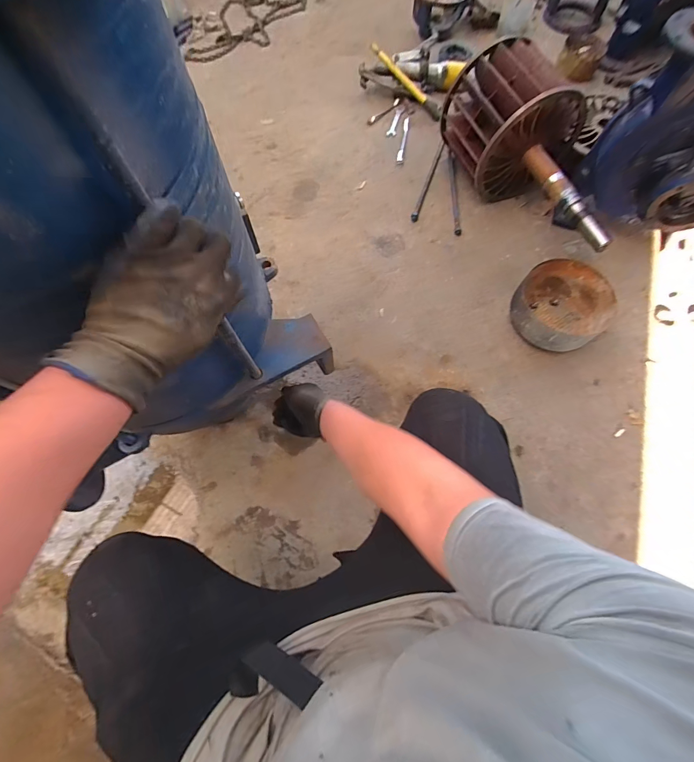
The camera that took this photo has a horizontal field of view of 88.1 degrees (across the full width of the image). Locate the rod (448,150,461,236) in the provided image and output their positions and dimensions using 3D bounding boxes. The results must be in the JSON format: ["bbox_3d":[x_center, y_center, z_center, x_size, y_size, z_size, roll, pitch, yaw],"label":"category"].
[{"bbox_3d":[0.376,-0.665,1.255,0.022,0.016,0.364,1,69,0],"label":"rod"}]

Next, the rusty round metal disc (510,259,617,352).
[{"bbox_3d":[0.620,-0.216,1.046,0.268,0.135,0.245,0,69,0],"label":"rusty round metal disc"}]

